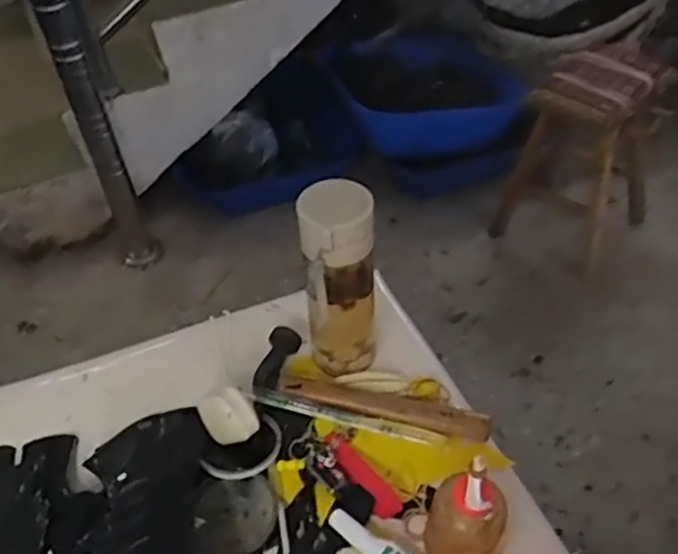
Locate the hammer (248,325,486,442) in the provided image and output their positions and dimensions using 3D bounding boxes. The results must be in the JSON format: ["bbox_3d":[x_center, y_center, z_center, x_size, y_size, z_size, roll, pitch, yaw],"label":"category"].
[{"bbox_3d":[0.034,0.112,0.702,0.240,0.021,0.081,10,46,13],"label":"hammer"}]

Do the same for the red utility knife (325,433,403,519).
[{"bbox_3d":[0.021,0.183,0.637,0.023,0.006,0.097,-25,51,-28],"label":"red utility knife"}]

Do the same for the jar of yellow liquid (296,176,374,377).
[{"bbox_3d":[0.001,0.010,0.667,0.076,0.208,0.069,-1,47,3],"label":"jar of yellow liquid"}]

